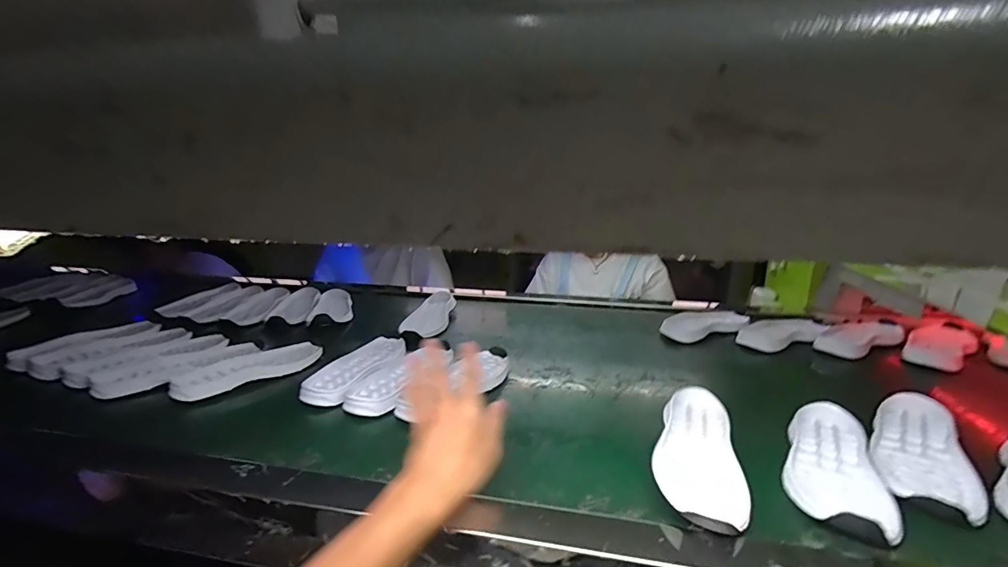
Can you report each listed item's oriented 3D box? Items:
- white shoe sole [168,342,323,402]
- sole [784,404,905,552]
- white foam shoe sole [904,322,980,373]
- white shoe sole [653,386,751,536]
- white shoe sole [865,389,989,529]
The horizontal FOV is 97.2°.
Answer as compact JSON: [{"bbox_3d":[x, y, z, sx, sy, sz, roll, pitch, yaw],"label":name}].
[{"bbox_3d":[-0.383,0.126,0.673,0.084,0.023,0.202,14,21,38],"label":"white shoe sole"},{"bbox_3d":[0.329,0.178,0.446,0.079,0.028,0.202,9,19,27],"label":"sole"},{"bbox_3d":[0.733,0.102,0.743,0.203,0.031,0.079,-14,22,-40],"label":"white foam shoe sole"},{"bbox_3d":[0.194,0.170,0.449,0.076,0.042,0.196,6,17,18],"label":"white shoe sole"},{"bbox_3d":[0.436,0.167,0.467,0.073,0.026,0.210,11,20,32],"label":"white shoe sole"}]

